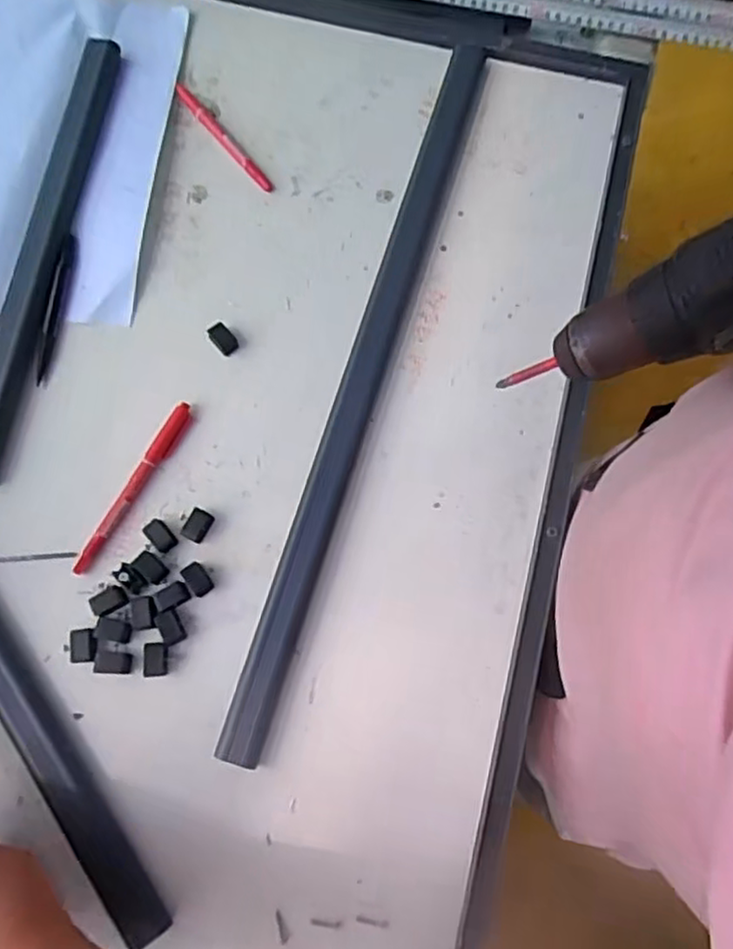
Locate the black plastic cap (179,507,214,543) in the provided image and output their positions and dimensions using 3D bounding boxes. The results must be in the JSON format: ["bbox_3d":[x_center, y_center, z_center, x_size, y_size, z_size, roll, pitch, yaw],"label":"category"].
[{"bbox_3d":[-0.120,0.036,0.485,0.017,0.004,0.023,25,77,4],"label":"black plastic cap"}]

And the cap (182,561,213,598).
[{"bbox_3d":[-0.117,0.072,0.475,0.014,0.004,0.023,-35,80,-9],"label":"cap"}]

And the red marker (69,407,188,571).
[{"bbox_3d":[-0.167,0.008,0.490,0.015,0.008,0.138,31,78,5],"label":"red marker"}]

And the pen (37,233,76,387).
[{"bbox_3d":[-0.239,-0.130,0.524,0.013,0.016,0.124,6,77,0],"label":"pen"}]

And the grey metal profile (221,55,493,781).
[{"bbox_3d":[0.000,-0.085,0.515,0.034,0.013,0.580,17,77,2],"label":"grey metal profile"}]

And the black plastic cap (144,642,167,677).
[{"bbox_3d":[-0.141,0.123,0.457,0.016,0.004,0.022,-6,77,-3],"label":"black plastic cap"}]

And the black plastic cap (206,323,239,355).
[{"bbox_3d":[-0.108,-0.102,0.517,0.016,0.004,0.025,-39,81,-10],"label":"black plastic cap"}]

